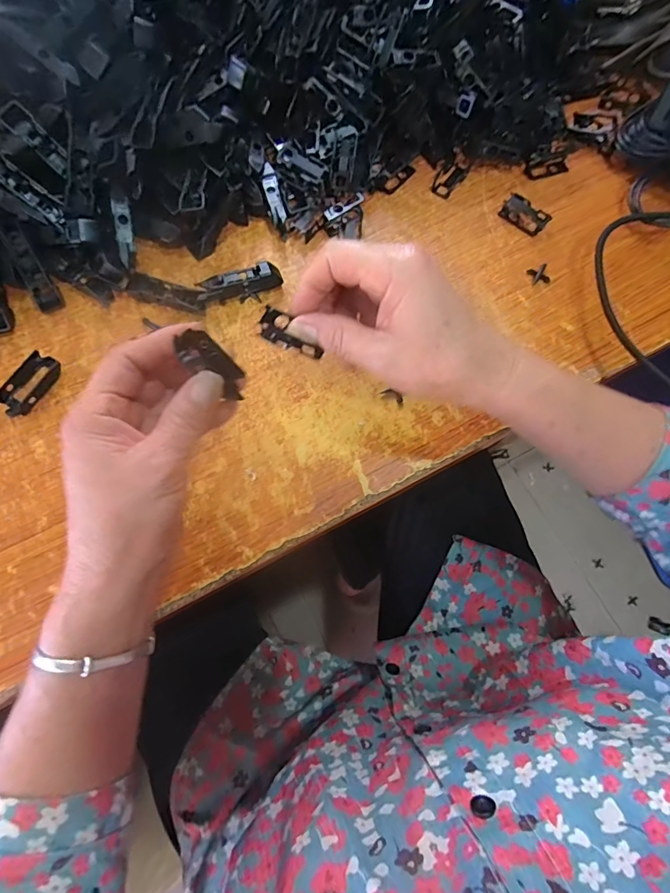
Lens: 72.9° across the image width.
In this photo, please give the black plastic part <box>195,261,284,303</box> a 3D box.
[{"bbox_3d":[-0.075,-0.128,0.361,0.064,0.017,0.020,-15,74,-5],"label":"black plastic part"}]

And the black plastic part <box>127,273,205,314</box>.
[{"bbox_3d":[-0.132,-0.119,0.357,0.061,0.015,0.017,21,74,5],"label":"black plastic part"}]

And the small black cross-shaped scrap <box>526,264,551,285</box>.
[{"bbox_3d":[0.167,-0.140,0.370,0.015,0.007,0.016,-10,74,-4],"label":"small black cross-shaped scrap"}]

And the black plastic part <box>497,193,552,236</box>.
[{"bbox_3d":[0.159,-0.195,0.383,0.020,0.012,0.038,-41,78,-12],"label":"black plastic part"}]

